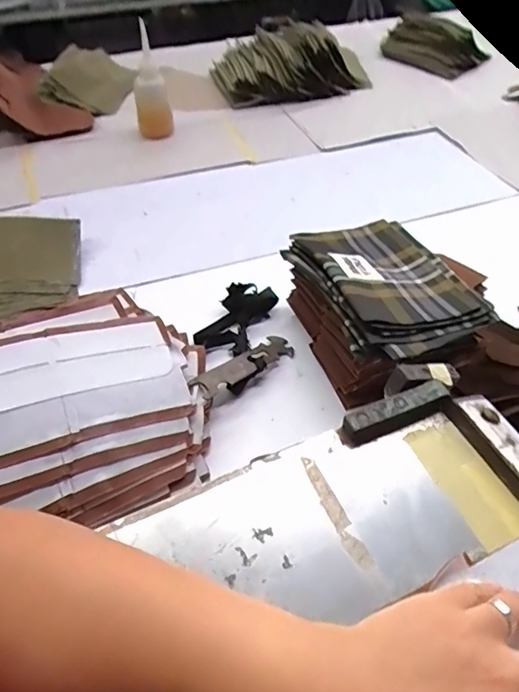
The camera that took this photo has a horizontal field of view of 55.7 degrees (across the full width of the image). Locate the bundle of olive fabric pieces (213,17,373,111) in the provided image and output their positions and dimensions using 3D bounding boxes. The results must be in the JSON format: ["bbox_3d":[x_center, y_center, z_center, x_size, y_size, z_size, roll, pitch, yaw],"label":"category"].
[{"bbox_3d":[0.058,-0.600,1.039,0.312,0.114,0.215,-23,54,-19],"label":"bundle of olive fabric pieces"}]

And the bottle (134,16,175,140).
[{"bbox_3d":[-0.185,-0.441,0.842,0.060,0.202,0.049,-4,48,-7],"label":"bottle"}]

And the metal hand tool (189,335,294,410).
[{"bbox_3d":[-0.016,0.024,0.532,0.130,0.018,0.035,-27,67,-37],"label":"metal hand tool"}]

